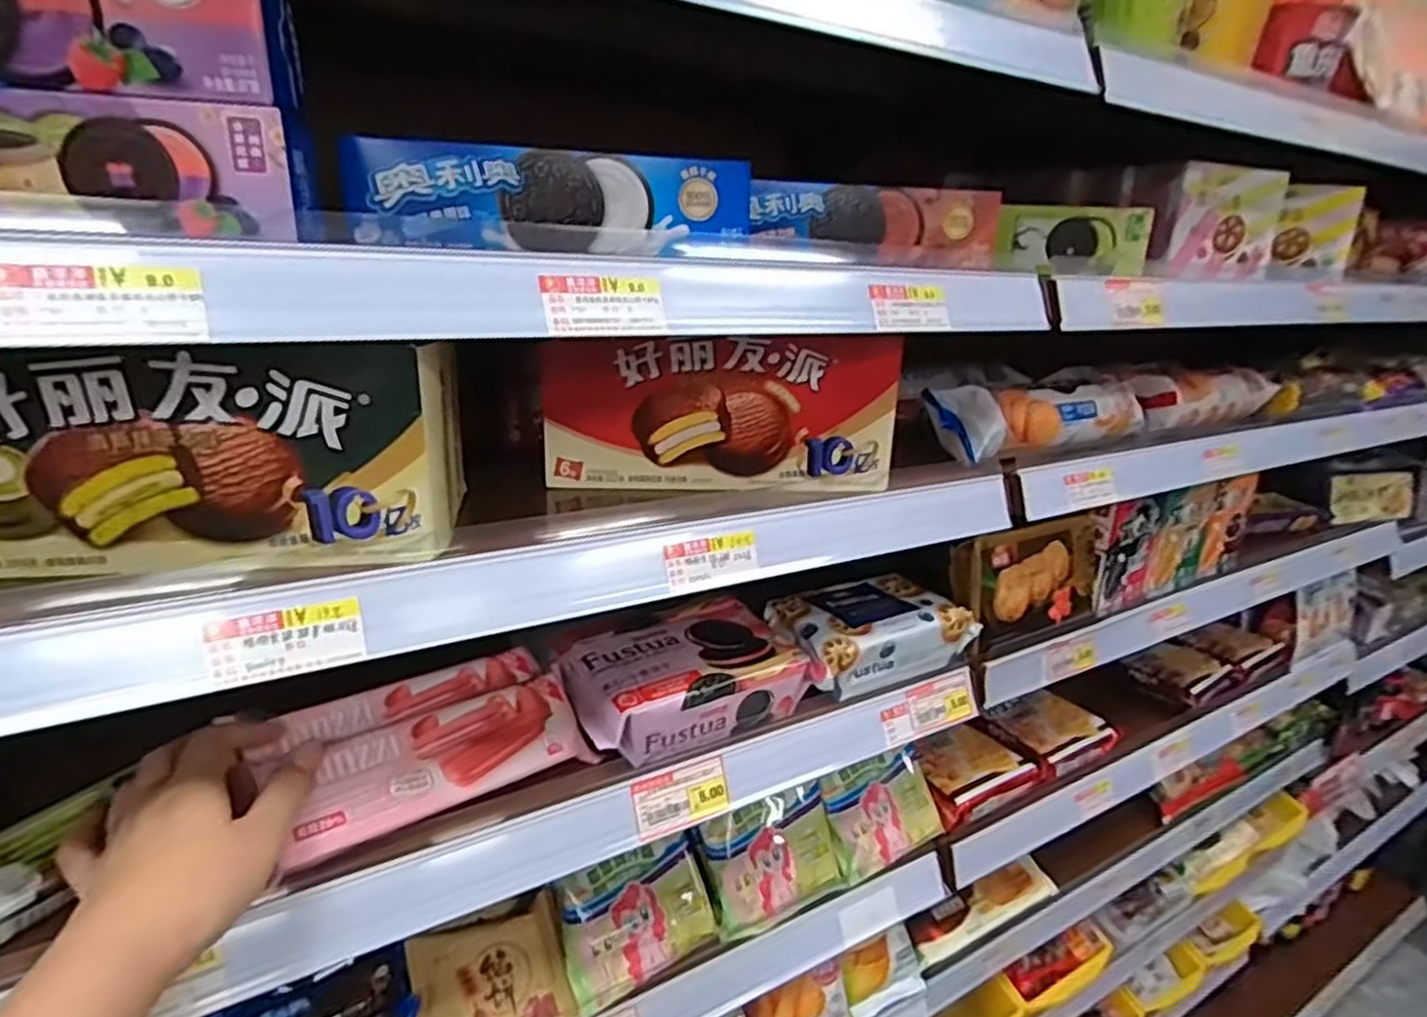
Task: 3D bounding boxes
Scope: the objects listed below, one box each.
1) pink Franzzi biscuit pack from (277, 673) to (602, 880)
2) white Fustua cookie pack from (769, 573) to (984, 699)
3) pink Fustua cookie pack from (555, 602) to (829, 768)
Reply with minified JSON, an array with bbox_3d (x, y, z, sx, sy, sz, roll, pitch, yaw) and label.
[{"bbox_3d":[-0.169,0.162,0.475,0.170,0.034,0.065,-15,60,-37],"label":"pink Franzzi biscuit pack"},{"bbox_3d":[0.130,0.105,0.646,0.165,0.053,0.096,-9,22,-30],"label":"white Fustua cookie pack"},{"bbox_3d":[-0.023,0.125,0.564,0.170,0.048,0.107,-10,23,-31],"label":"pink Fustua cookie pack"}]

